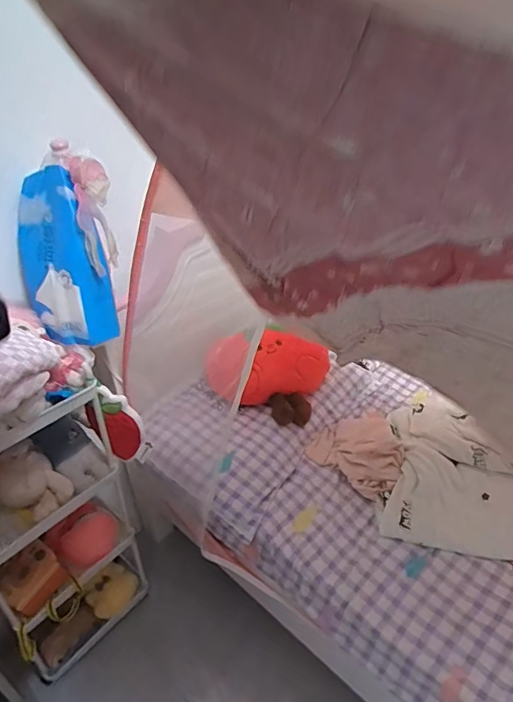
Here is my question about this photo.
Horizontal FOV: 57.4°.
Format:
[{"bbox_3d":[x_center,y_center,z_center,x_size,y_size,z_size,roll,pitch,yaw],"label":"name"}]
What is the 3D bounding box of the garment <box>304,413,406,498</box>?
[{"bbox_3d":[0.315,0.254,1.315,0.286,0.067,0.268,-29,44,-33],"label":"garment"}]

